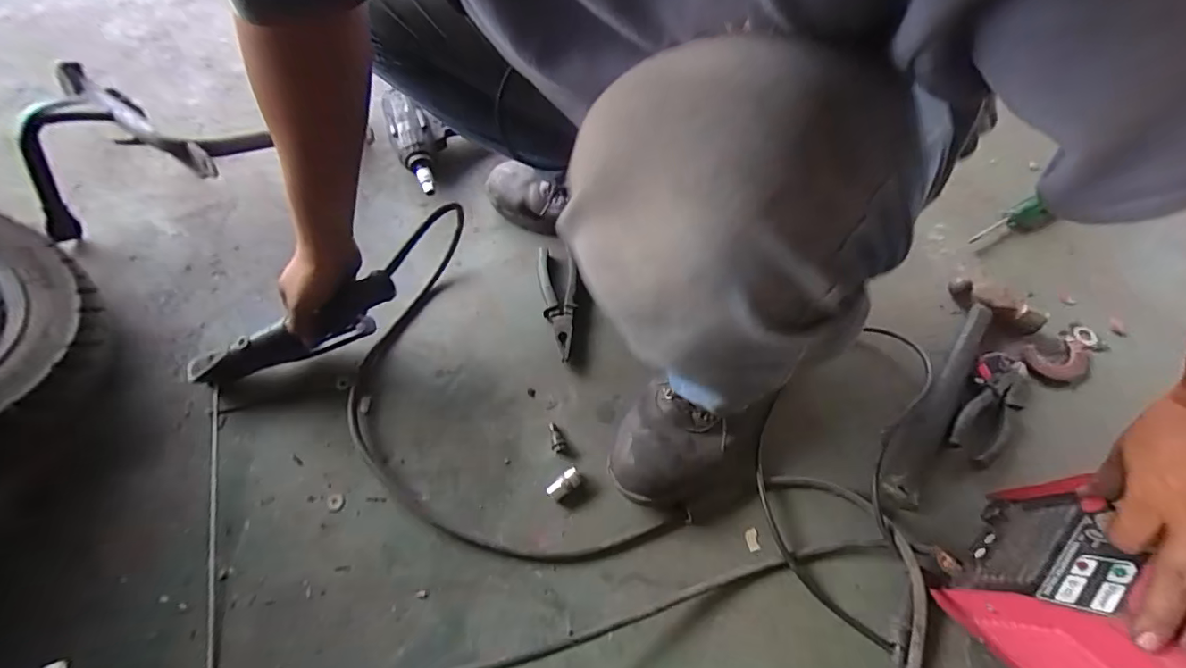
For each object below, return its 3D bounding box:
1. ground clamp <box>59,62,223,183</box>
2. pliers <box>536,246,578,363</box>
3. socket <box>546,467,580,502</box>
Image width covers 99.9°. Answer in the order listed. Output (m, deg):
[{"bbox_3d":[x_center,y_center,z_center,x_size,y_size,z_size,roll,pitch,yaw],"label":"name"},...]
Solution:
[{"bbox_3d":[-0.579,-0.264,0.628,0.249,0.061,0.050,31,66,15],"label":"ground clamp"},{"bbox_3d":[-0.045,-0.045,0.662,0.051,0.015,0.173,-6,62,-4],"label":"pliers"},{"bbox_3d":[-0.032,0.166,0.546,0.039,0.014,0.019,-32,67,-17],"label":"socket"}]

